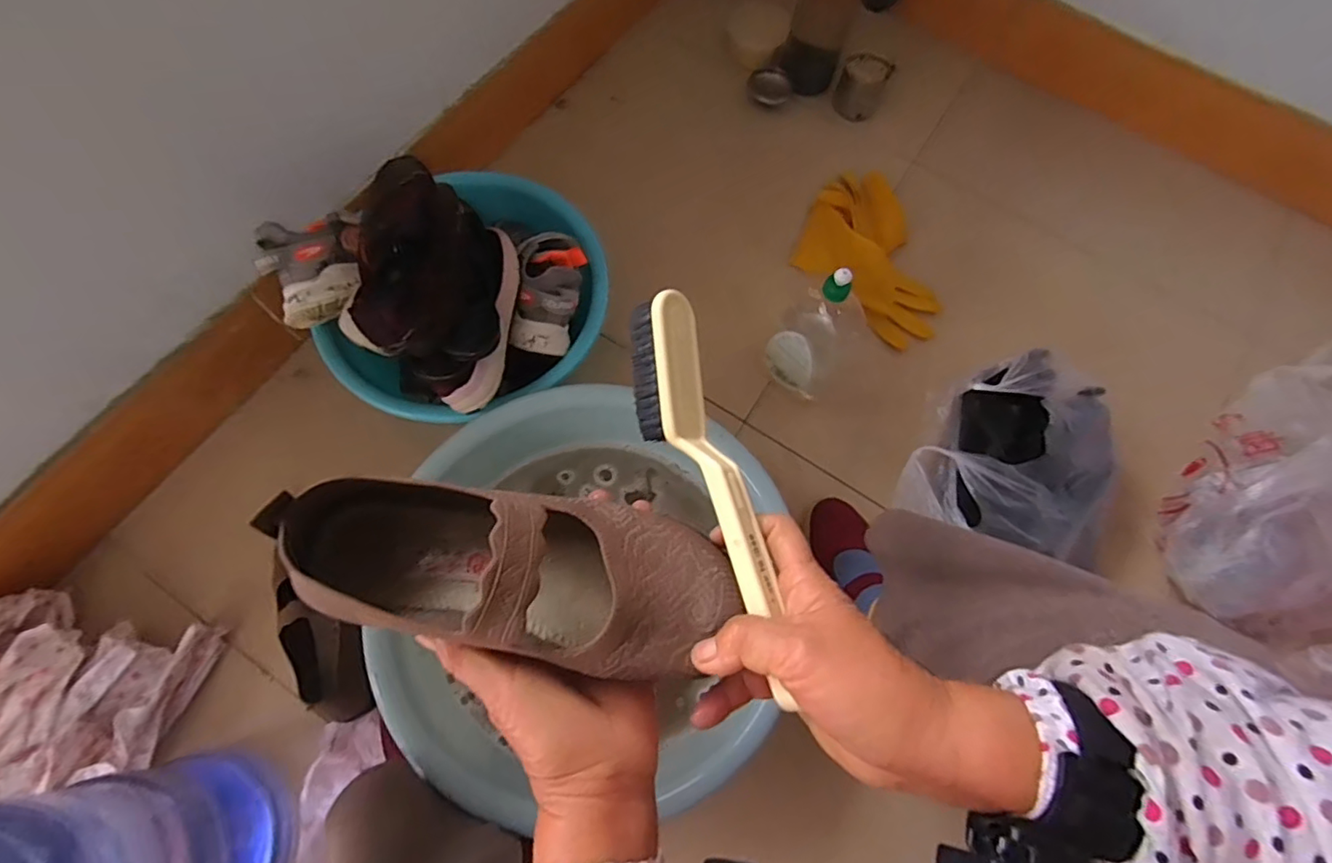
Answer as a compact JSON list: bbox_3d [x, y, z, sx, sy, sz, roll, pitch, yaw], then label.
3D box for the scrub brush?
[{"bbox_3d":[0.027,0.028,0.326,0.047,0.034,0.226,-19,73,-8],"label":"scrub brush"}]

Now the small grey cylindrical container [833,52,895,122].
[{"bbox_3d":[0.367,-0.649,1.079,0.089,0.077,0.095,1,72,-2],"label":"small grey cylindrical container"}]

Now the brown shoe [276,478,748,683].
[{"bbox_3d":[-0.079,0.070,0.299,0.227,0.072,0.079,8,72,5],"label":"brown shoe"}]

